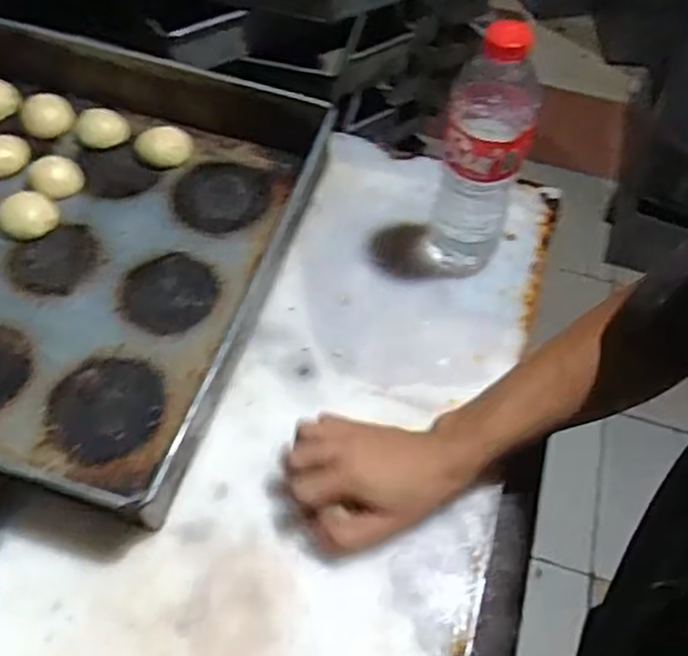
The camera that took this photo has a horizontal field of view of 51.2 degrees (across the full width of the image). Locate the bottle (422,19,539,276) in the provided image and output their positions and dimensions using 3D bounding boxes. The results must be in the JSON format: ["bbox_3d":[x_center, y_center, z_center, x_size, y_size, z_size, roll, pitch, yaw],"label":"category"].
[{"bbox_3d":[0.114,-0.141,0.588,0.065,0.237,0.071,16,55,7],"label":"bottle"}]

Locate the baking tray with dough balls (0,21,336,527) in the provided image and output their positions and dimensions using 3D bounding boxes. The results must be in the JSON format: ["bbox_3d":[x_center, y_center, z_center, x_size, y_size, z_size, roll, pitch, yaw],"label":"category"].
[{"bbox_3d":[-0.294,-0.102,0.642,0.476,0.072,0.449,16,55,7],"label":"baking tray with dough balls"}]

